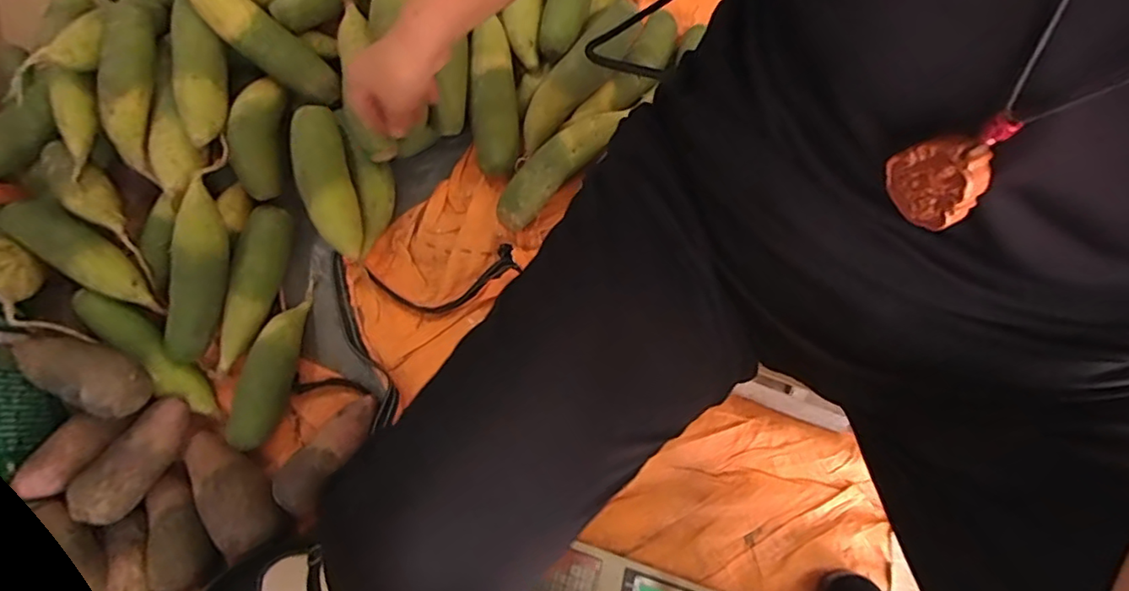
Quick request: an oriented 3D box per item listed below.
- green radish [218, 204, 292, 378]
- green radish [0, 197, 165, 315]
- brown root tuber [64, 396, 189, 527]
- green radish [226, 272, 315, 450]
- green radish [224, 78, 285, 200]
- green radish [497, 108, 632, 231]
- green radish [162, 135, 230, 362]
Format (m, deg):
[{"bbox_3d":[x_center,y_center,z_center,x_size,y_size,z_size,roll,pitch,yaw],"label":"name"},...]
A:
[{"bbox_3d":[-0.379,-0.012,0.688,0.046,0.048,0.203,9,77,4],"label":"green radish"},{"bbox_3d":[-0.578,-0.053,0.677,0.204,0.047,0.058,30,79,8],"label":"green radish"},{"bbox_3d":[-0.481,0.181,0.628,0.055,0.052,0.144,26,65,7],"label":"brown root tuber"},{"bbox_3d":[-0.351,0.076,0.678,0.052,0.046,0.213,10,77,4],"label":"green radish"},{"bbox_3d":[-0.385,-0.199,0.705,0.046,0.052,0.152,2,90,2],"label":"green radish"},{"bbox_3d":[-0.011,-0.167,0.722,0.199,0.053,0.061,-43,79,-8],"label":"green radish"},{"bbox_3d":[-0.426,-0.044,0.662,0.050,0.061,0.249,14,99,4],"label":"green radish"}]

